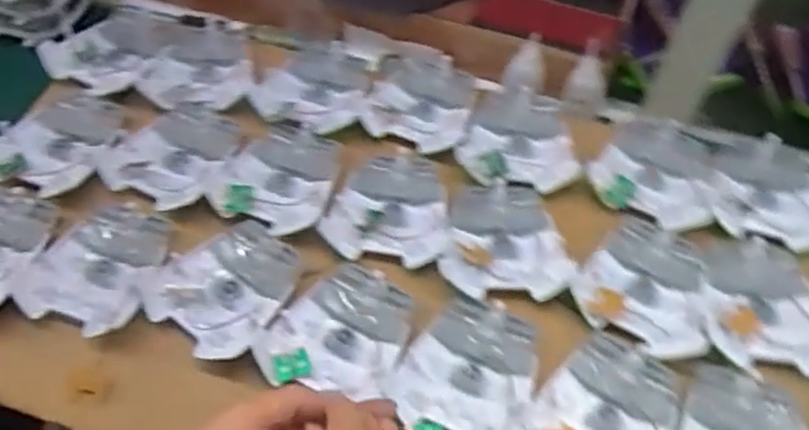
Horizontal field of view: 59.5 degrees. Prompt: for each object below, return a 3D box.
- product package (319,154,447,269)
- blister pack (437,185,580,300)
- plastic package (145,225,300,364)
[{"bbox_3d":[-0.009,-0.011,0.584,0.094,0.014,0.103,10,57,5],"label":"product package"},{"bbox_3d":[0.079,0.018,0.566,0.095,0.015,0.104,0,57,-1],"label":"blister pack"},{"bbox_3d":[-0.134,0.053,0.541,0.093,0.012,0.107,35,63,20],"label":"plastic package"}]

